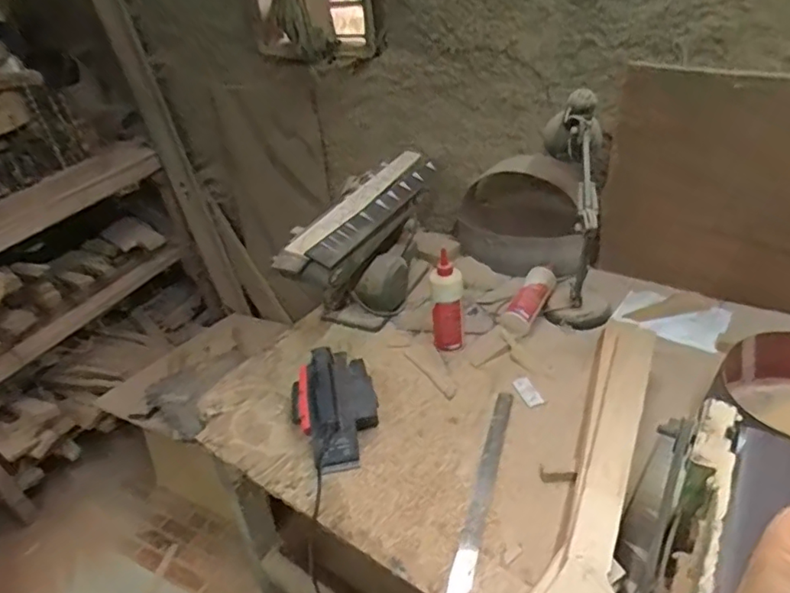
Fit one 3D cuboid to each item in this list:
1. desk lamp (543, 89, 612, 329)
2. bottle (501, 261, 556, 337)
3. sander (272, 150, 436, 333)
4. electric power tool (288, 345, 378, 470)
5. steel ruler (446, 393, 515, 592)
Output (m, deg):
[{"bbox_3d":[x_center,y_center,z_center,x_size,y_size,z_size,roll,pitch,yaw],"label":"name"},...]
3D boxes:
[{"bbox_3d":[0.393,-0.178,1.188,0.135,0.436,0.266,-1,36,9],"label":"desk lamp"},{"bbox_3d":[0.306,0.005,1.263,0.069,0.060,0.235,15,41,28],"label":"bottle"},{"bbox_3d":[-0.060,-0.099,1.285,0.156,0.277,0.505,12,39,25],"label":"sander"},{"bbox_3d":[-0.109,0.185,1.018,0.154,0.148,0.218,-17,36,-14],"label":"electric power tool"},{"bbox_3d":[0.144,0.310,0.910,0.032,0.005,0.432,12,37,14],"label":"steel ruler"}]

